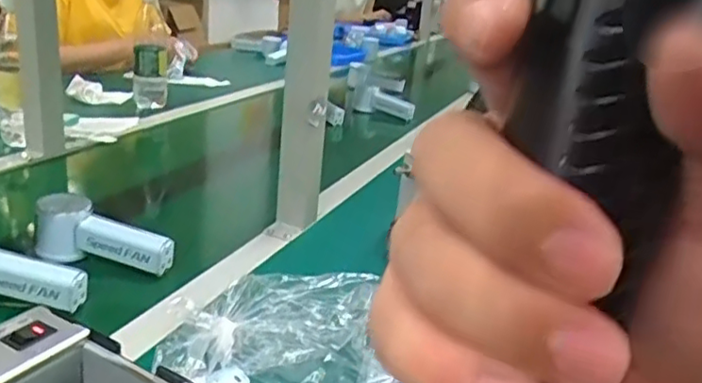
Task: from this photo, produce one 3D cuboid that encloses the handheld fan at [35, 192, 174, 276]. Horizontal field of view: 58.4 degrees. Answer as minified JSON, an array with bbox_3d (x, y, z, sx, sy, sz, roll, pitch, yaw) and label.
[{"bbox_3d":[-0.263,0.048,0.663,0.159,0.057,0.046,11,21,12],"label":"handheld fan"}]

